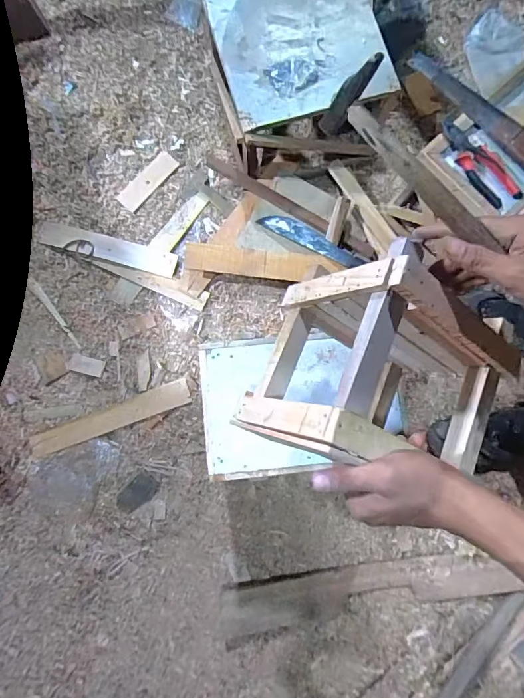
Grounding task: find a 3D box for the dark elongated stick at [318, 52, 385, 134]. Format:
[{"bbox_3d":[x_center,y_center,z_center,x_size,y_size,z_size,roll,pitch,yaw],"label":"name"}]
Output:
[{"bbox_3d":[0.072,-0.208,0.343,0.015,0.077,0.013,-16,80,-29],"label":"dark elongated stick"}]

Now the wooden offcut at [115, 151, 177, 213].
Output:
[{"bbox_3d":[-0.267,-0.396,0.981,0.054,0.010,0.160,42,82,6],"label":"wooden offcut"}]

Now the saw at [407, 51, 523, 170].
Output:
[{"bbox_3d":[0.400,-0.410,0.731,0.345,0.023,0.114,34,84,5],"label":"saw"}]

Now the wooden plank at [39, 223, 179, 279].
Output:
[{"bbox_3d":[-0.353,-0.232,0.949,0.326,0.018,0.058,16,80,1],"label":"wooden plank"}]

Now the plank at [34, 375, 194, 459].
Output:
[{"bbox_3d":[-0.306,0.140,0.867,0.345,0.007,0.054,-21,81,-5],"label":"plank"}]

